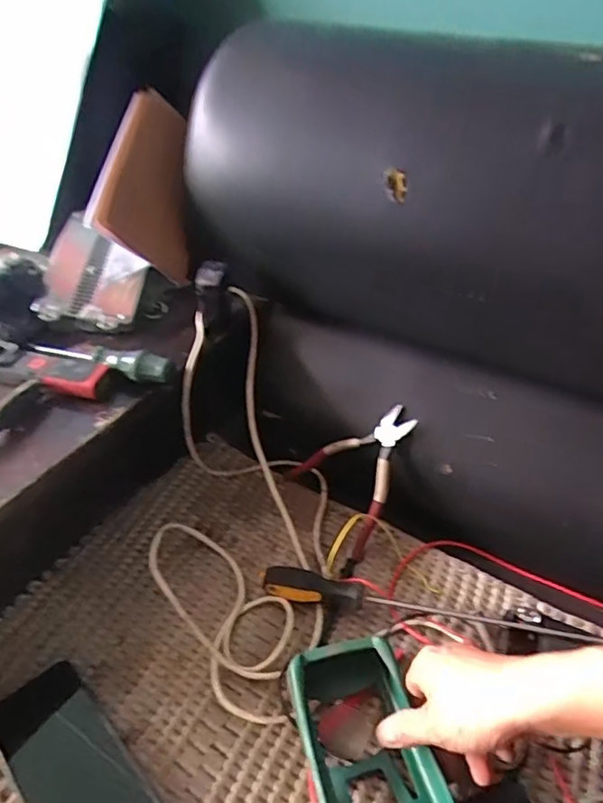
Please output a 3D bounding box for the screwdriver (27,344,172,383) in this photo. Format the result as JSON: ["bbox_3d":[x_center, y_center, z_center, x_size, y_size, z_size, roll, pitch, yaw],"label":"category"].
[{"bbox_3d":[-0.221,-0.048,0.612,0.177,0.035,0.025,16,41,17],"label":"screwdriver"}]

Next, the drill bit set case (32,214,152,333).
[{"bbox_3d":[-0.260,-0.159,0.699,0.122,0.028,0.170,6,56,-5],"label":"drill bit set case"}]

